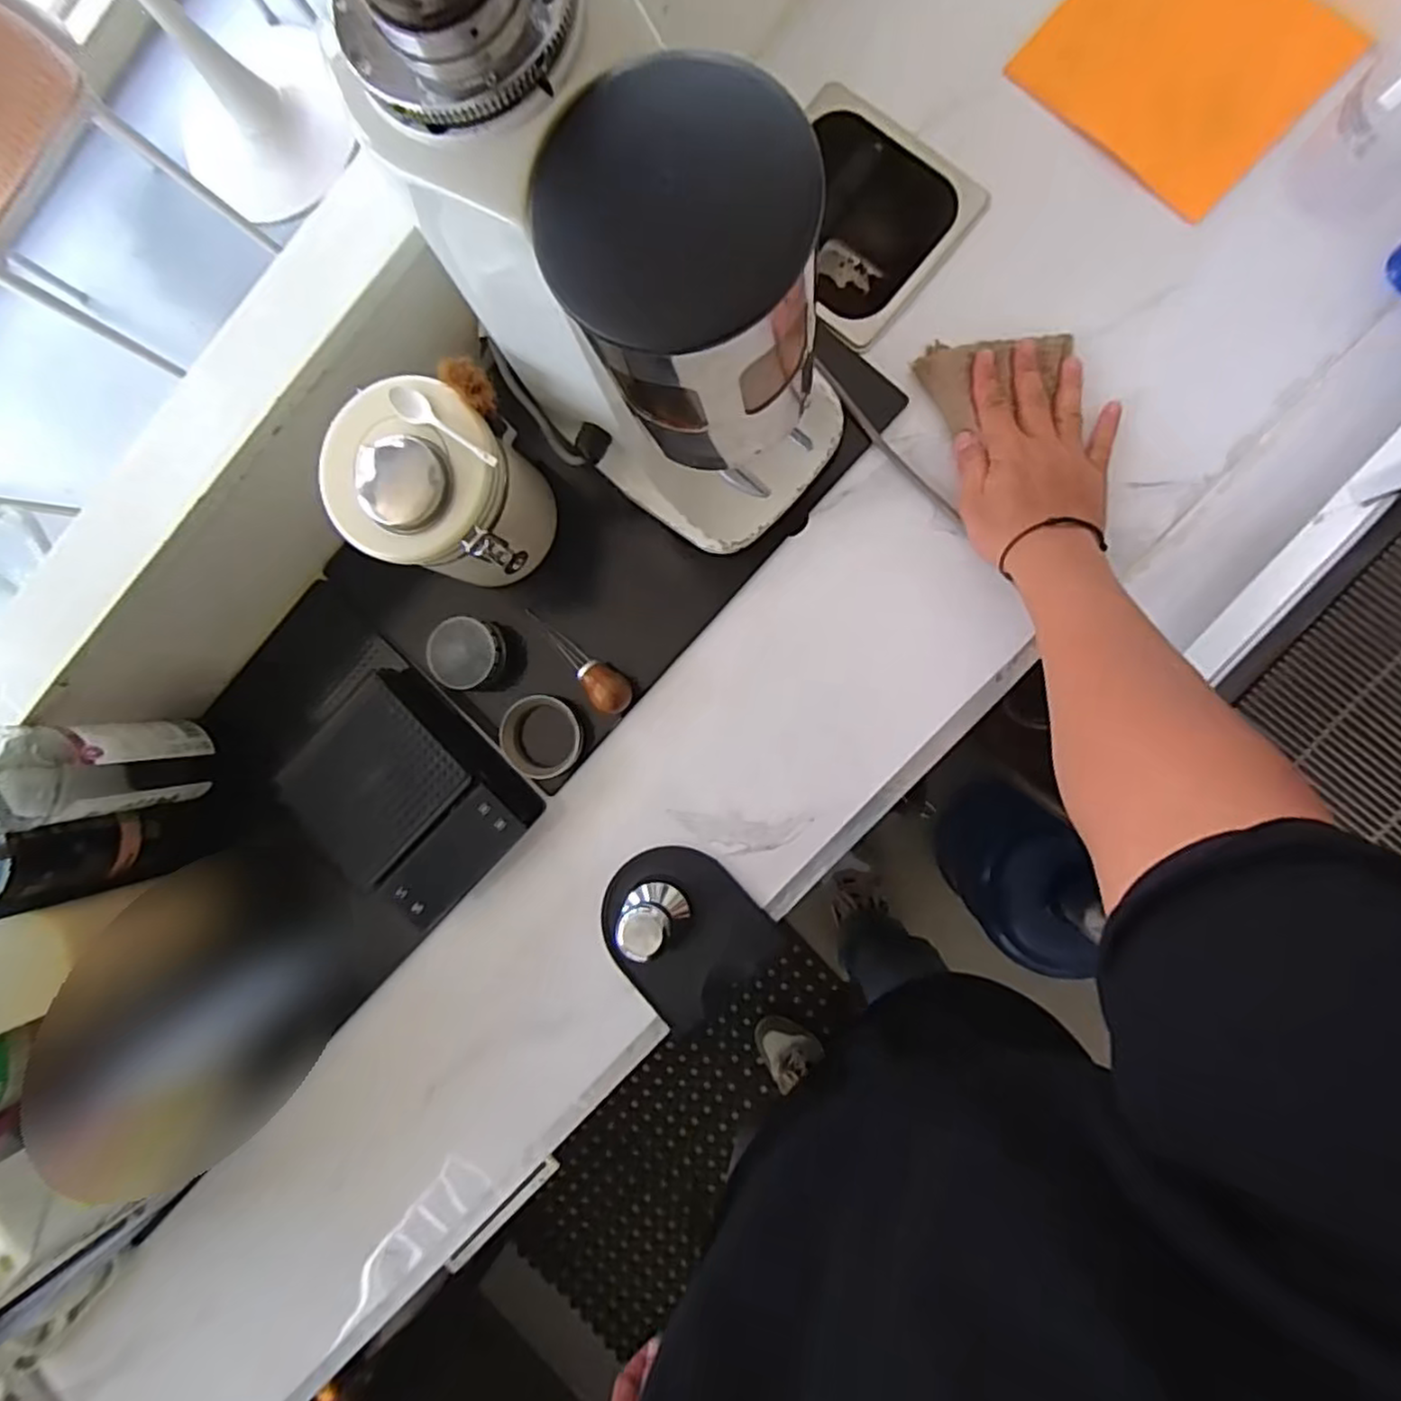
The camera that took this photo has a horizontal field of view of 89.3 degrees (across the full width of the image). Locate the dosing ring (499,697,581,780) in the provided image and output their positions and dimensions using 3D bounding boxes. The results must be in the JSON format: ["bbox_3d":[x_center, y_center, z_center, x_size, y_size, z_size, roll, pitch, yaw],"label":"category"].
[{"bbox_3d":[-0.136,0.031,0.616,0.069,0.023,0.071,0,90,9],"label":"dosing ring"}]

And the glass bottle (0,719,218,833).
[{"bbox_3d":[-0.494,0.056,0.513,0.062,0.308,0.074,-2,89,9],"label":"glass bottle"}]

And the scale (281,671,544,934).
[{"bbox_3d":[-0.250,0.086,0.606,0.144,0.064,0.181,-45,96,3],"label":"scale"}]

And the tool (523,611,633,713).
[{"bbox_3d":[-0.103,-0.040,0.609,0.031,0.026,0.121,-40,84,7],"label":"tool"}]

